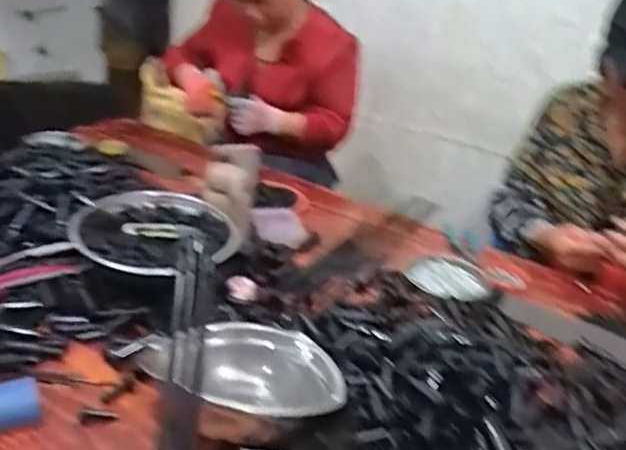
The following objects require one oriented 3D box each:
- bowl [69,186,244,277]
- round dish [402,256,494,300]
[{"bbox_3d":[-0.222,0.012,0.875,0.212,0.049,0.193,6,25,-3],"label":"bowl"},{"bbox_3d":[0.226,0.087,1.015,0.136,0.021,0.123,19,28,23],"label":"round dish"}]

